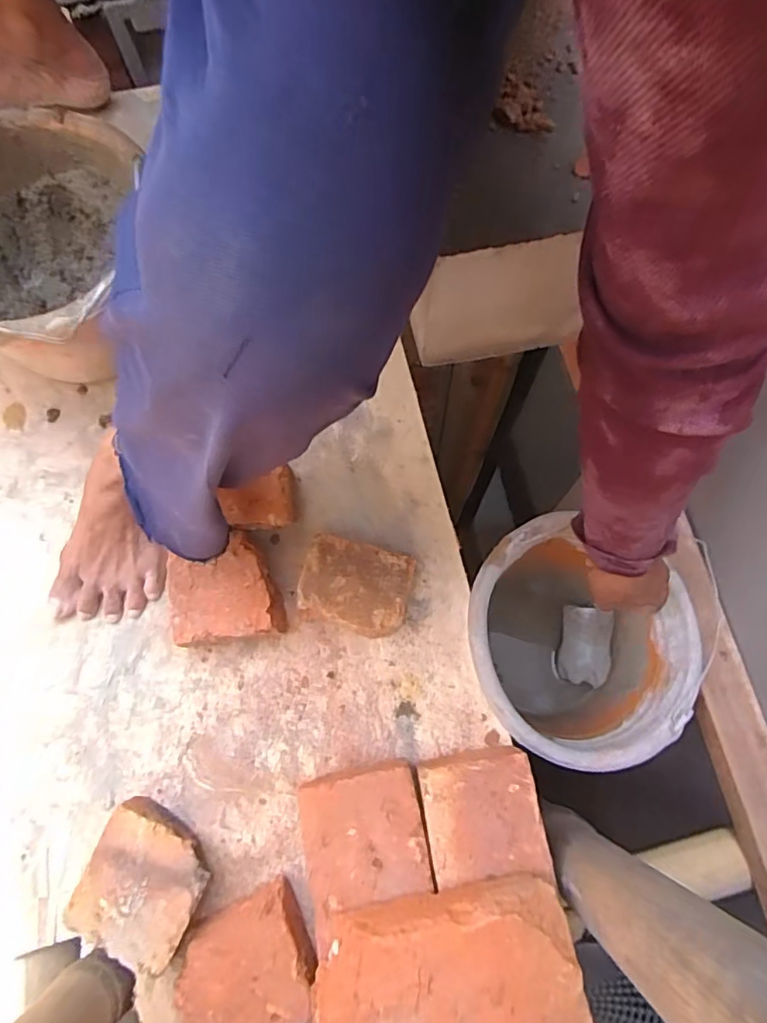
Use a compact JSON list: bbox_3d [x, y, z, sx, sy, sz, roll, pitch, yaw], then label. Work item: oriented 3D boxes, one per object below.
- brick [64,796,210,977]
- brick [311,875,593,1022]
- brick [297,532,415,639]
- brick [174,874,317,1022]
[{"bbox_3d":[-0.198,0.308,0.470,0.099,0.048,0.104,20,72,6],"label":"brick"},{"bbox_3d":[0.044,0.340,0.414,0.187,0.051,0.102,-8,72,-4],"label":"brick"},{"bbox_3d":[-0.027,0.075,0.542,0.098,0.057,0.079,13,72,3],"label":"brick"},{"bbox_3d":[-0.109,0.372,0.453,0.104,0.055,0.098,-27,74,-10],"label":"brick"}]

